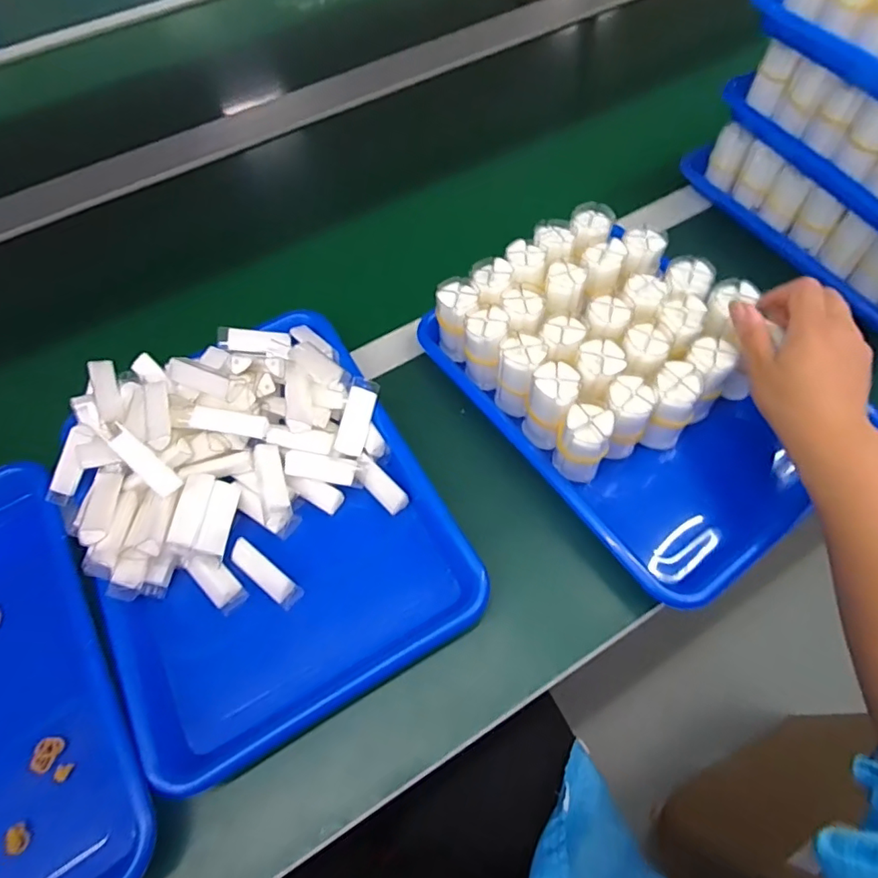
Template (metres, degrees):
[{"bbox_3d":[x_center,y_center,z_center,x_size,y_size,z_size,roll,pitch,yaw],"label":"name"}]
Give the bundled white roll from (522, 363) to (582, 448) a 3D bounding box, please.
[{"bbox_3d":[0.089,-0.026,0.426,0.034,0.066,0.041,24,65,17],"label":"bundled white roll"}]

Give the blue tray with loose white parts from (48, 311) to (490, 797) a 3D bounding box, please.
[{"bbox_3d":[-0.145,0.054,0.416,0.244,0.094,0.318,-29,62,-12],"label":"blue tray with loose white parts"}]

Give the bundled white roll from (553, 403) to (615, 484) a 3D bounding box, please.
[{"bbox_3d":[0.109,0.005,0.406,0.036,0.065,0.032,20,64,15],"label":"bundled white roll"}]

